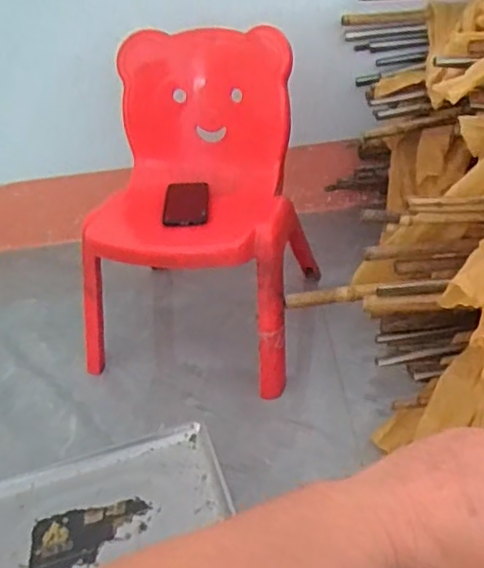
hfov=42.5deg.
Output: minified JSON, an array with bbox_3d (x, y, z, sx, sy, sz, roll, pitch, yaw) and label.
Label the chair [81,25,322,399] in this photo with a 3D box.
[{"bbox_3d":[-0.093,-0.142,1.086,0.355,0.471,0.359,3,37,14],"label":"chair"}]

